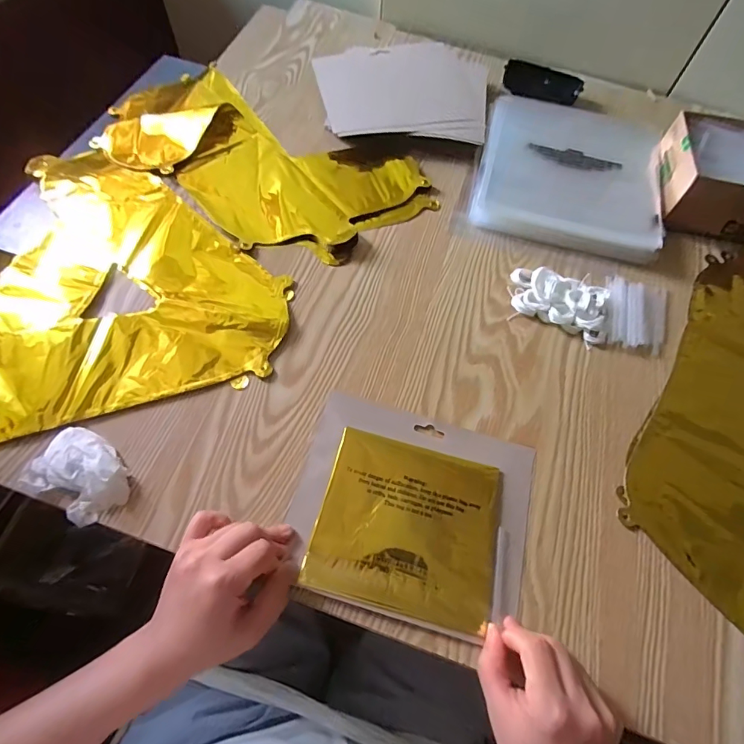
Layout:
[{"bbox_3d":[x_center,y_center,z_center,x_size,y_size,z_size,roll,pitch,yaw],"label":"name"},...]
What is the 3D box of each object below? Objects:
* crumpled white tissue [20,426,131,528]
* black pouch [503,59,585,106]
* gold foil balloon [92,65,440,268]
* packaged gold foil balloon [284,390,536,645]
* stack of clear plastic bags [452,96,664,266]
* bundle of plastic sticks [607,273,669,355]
[{"bbox_3d":[-0.236,0.082,0.357,0.077,0.019,0.058,32,65,12],"label":"crumpled white tissue"},{"bbox_3d":[0.238,-0.406,0.621,0.107,0.028,0.031,26,64,9],"label":"black pouch"},{"bbox_3d":[-0.149,-0.268,0.542,0.420,0.018,0.218,31,65,12],"label":"gold foil balloon"},{"bbox_3d":[0.034,0.112,0.370,0.191,0.010,0.164,16,63,4],"label":"packaged gold foil balloon"},{"bbox_3d":[0.246,-0.264,0.562,0.219,0.027,0.265,16,63,5],"label":"stack of clear plastic bags"},{"bbox_3d":[0.279,-0.063,0.465,0.066,0.014,0.089,19,63,6],"label":"bundle of plastic sticks"}]

